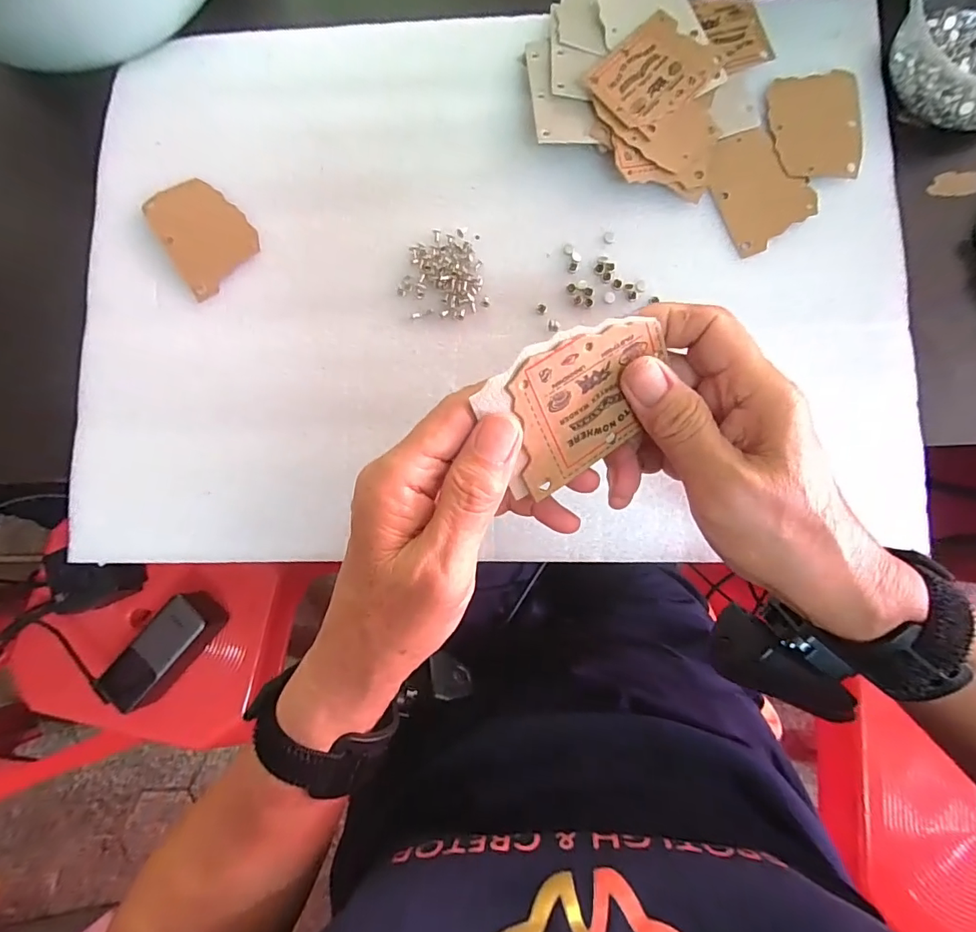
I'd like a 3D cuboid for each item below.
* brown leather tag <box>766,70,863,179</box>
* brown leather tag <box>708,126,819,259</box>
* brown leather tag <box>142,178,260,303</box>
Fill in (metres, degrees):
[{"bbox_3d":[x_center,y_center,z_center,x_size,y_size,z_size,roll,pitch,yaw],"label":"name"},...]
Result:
[{"bbox_3d":[0.209,-0.217,0.306,0.055,0.004,0.074,1,83,4],"label":"brown leather tag"},{"bbox_3d":[0.172,-0.176,0.304,0.055,0.004,0.075,-21,84,1],"label":"brown leather tag"},{"bbox_3d":[-0.188,-0.155,0.316,0.054,0.006,0.077,-33,87,-9],"label":"brown leather tag"}]

